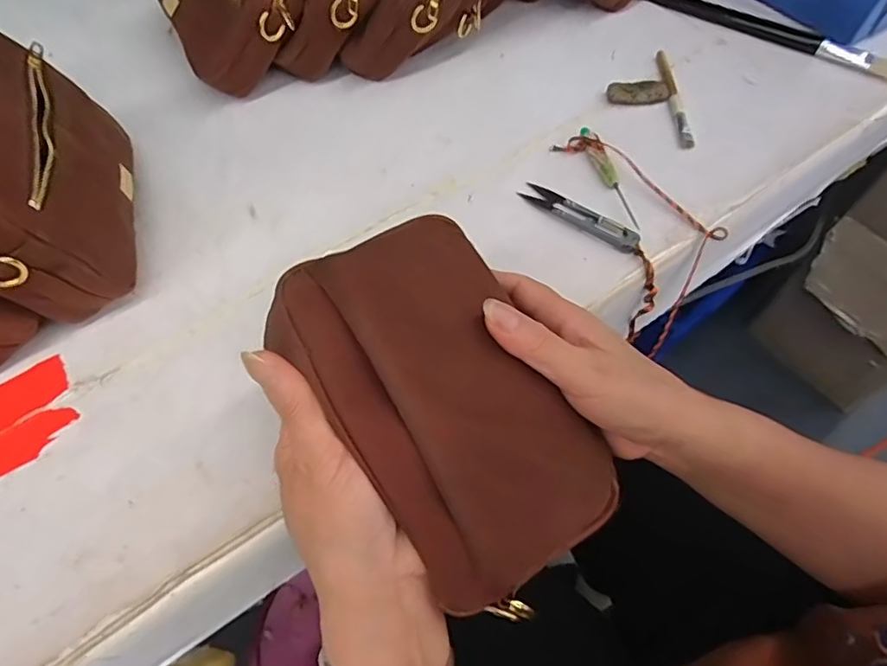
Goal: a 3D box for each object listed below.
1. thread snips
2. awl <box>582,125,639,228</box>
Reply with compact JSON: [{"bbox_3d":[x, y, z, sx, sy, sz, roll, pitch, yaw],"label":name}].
[{"bbox_3d":[0.106,-0.093,0.439,0.100,0.007,0.023,38,67,22],"label":"thread snips"},{"bbox_3d":[0.133,-0.129,0.456,0.014,0.008,0.113,-13,59,-6],"label":"awl"}]

